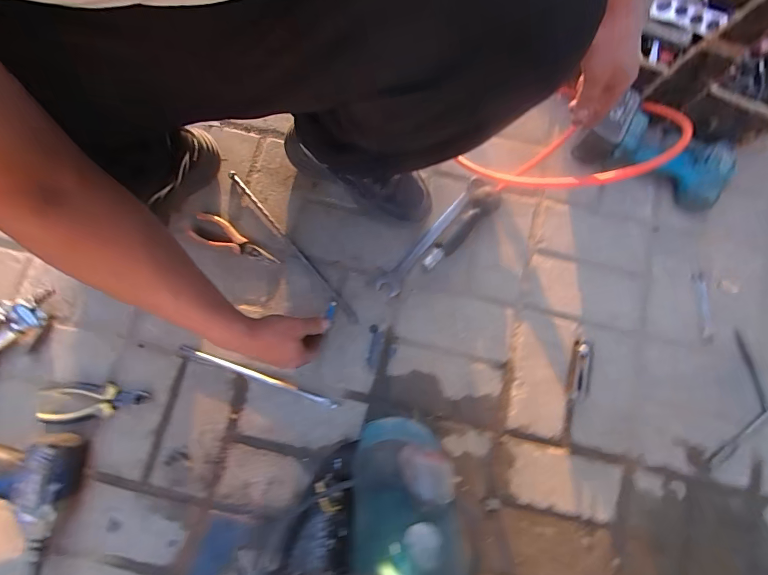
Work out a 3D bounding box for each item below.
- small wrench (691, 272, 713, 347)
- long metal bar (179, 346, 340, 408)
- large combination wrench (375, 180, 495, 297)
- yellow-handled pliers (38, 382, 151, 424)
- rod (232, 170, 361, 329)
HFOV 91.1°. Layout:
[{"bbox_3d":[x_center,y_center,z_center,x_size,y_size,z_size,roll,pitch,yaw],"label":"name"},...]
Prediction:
[{"bbox_3d":[0.526,0.035,0.620,0.020,0.006,0.117,2,77,0],"label":"small wrench"},{"bbox_3d":[-0.196,0.137,0.582,0.261,0.007,0.012,19,78,4],"label":"long metal bar"},{"bbox_3d":[0.087,-0.089,0.623,0.038,0.018,0.259,42,80,8],"label":"large combination wrench"},{"bbox_3d":[-0.432,0.169,0.556,0.150,0.019,0.054,-4,77,-1],"label":"yellow-handled pliers"},{"bbox_3d":[-0.152,-0.071,0.621,0.014,0.009,0.332,-40,81,-9],"label":"rod"}]

